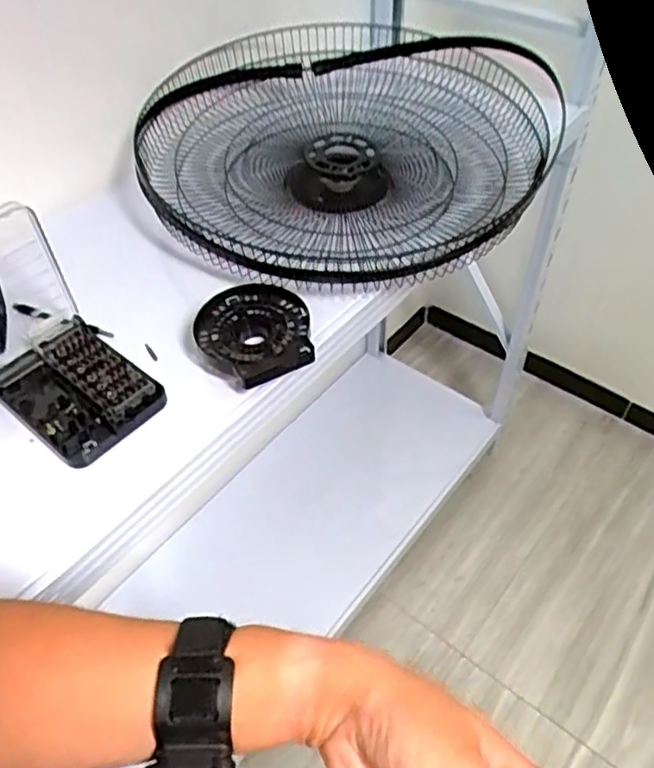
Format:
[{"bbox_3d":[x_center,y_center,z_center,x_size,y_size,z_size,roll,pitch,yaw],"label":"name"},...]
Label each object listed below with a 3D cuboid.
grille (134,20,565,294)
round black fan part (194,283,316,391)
[{"bbox_3d":[0.010,-0.311,0.941,0.537,0.144,0.564,-1,49,2],"label":"grille"},{"bbox_3d":[-0.072,-0.051,0.691,0.113,0.019,0.139,-22,51,-16],"label":"round black fan part"}]

